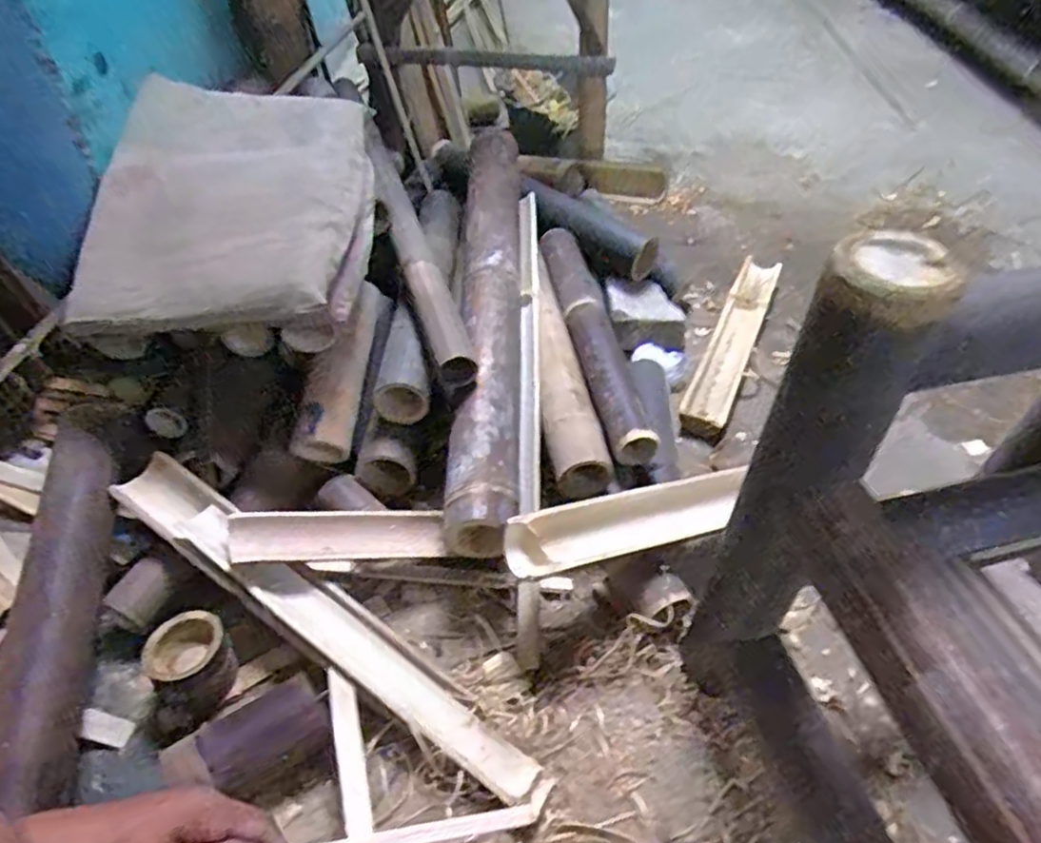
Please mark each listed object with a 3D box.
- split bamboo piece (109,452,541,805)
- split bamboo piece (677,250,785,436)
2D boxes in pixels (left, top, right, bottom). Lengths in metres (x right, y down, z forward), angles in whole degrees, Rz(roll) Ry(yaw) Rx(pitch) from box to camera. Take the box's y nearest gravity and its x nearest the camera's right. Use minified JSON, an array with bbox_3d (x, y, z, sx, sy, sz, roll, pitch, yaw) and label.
[{"bbox_3d":[-0.206,0.205,0.712,0.550,0.048,0.071,34,54,10],"label":"split bamboo piece"},{"bbox_3d":[0.350,-0.141,1.111,0.066,0.038,0.431,20,48,17],"label":"split bamboo piece"}]

